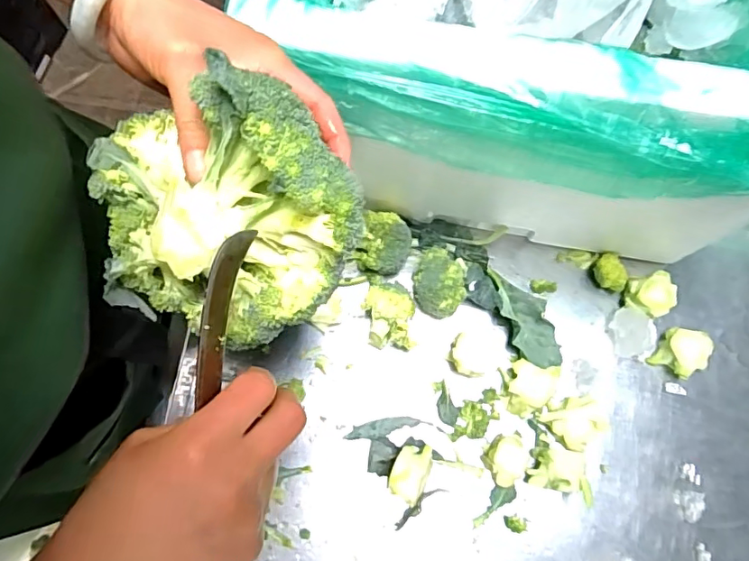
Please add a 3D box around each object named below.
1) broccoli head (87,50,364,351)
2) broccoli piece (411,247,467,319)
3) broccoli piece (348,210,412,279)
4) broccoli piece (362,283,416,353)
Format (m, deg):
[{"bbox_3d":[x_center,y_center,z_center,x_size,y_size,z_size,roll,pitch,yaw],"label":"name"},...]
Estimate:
[{"bbox_3d":[-0.075,-0.031,0.294,0.149,0.097,0.150,-16,97,21],"label":"broccoli head"},{"bbox_3d":[0.062,0.006,0.513,0.053,0.054,0.054,0,74,0],"label":"broccoli piece"},{"bbox_3d":[0.009,-0.035,0.516,0.052,0.059,0.051,0,74,0],"label":"broccoli piece"},{"bbox_3d":[0.014,0.039,0.509,0.046,0.049,0.059,0,74,0],"label":"broccoli piece"}]

